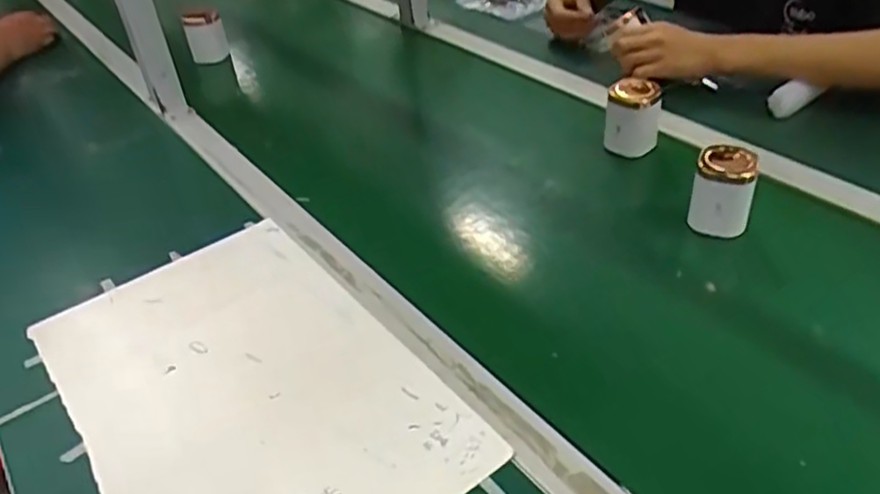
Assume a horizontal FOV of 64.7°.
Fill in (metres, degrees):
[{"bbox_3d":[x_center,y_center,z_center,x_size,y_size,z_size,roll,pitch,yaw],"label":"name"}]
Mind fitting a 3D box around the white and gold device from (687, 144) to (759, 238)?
[{"bbox_3d":[0.274,-0.053,0.673,0.056,0.076,0.037,15,42,22],"label":"white and gold device"}]

